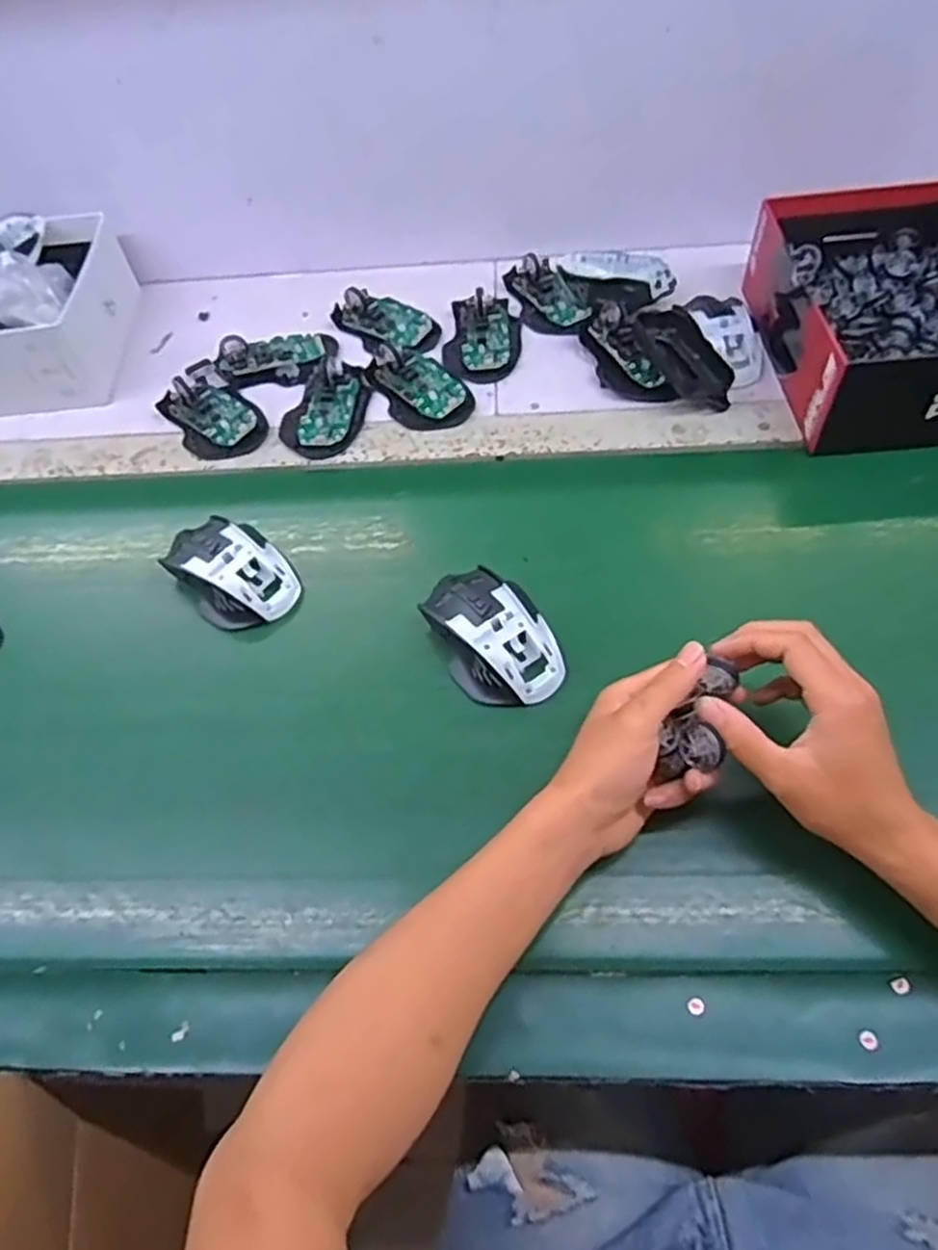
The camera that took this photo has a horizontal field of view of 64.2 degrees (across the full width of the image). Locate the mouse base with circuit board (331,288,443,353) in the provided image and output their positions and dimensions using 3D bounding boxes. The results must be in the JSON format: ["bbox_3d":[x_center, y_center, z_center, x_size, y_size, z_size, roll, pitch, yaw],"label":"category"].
[{"bbox_3d":[-0.082,-0.302,0.735,0.106,0.021,0.066,31,65,22],"label":"mouse base with circuit board"}]

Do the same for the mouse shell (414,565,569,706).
[{"bbox_3d":[0.017,0.007,0.522,0.067,0.039,0.110,-31,60,-14],"label":"mouse shell"}]

